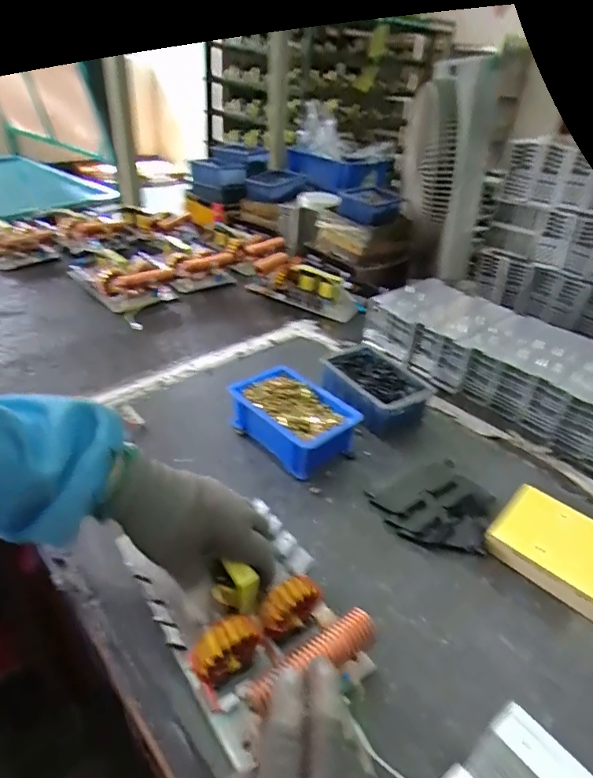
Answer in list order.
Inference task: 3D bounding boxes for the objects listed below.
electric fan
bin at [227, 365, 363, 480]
[{"bbox_3d":[0.317,-0.486,1.053,0.168,0.382,0.291,8,35,6],"label":"electric fan"},{"bbox_3d":[-0.007,0.037,0.591,0.107,0.056,0.147,-24,43,-34],"label":"bin"}]

